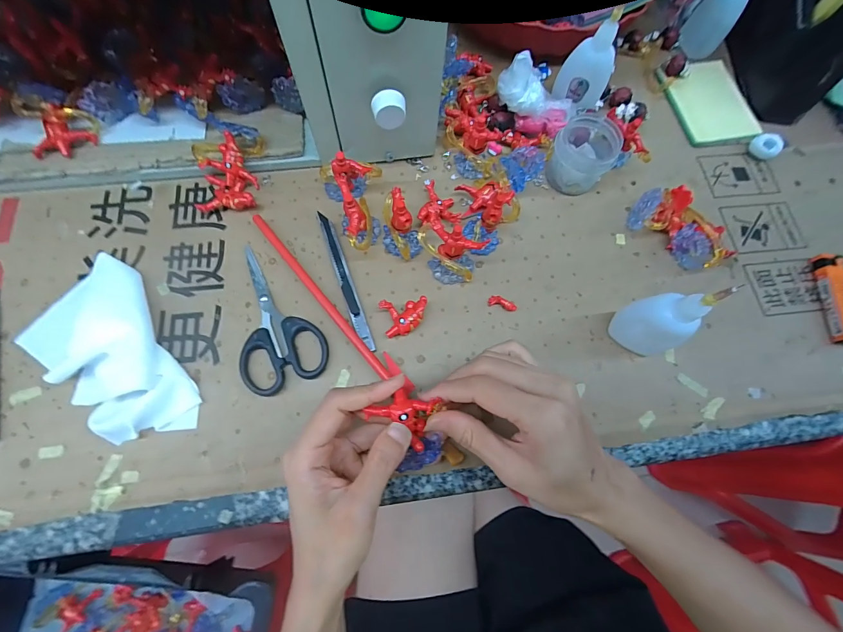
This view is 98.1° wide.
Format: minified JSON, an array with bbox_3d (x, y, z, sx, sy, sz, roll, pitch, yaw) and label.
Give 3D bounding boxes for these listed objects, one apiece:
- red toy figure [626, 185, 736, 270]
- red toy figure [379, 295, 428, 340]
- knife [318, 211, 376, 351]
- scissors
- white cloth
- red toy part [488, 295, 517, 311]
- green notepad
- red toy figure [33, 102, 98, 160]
[{"bbox_3d":[0.230,-0.078,0.322,0.065,0.030,0.083,-30,76,-11],"label":"red toy figure"},{"bbox_3d":[-0.014,0.001,0.296,0.036,0.016,0.029,-3,72,-3],"label":"red toy figure"},{"bbox_3d":[-0.064,-0.031,0.309,0.010,0.007,0.129,-19,74,-8],"label":"knife"},{"bbox_3d":[-0.122,0.000,0.296,0.064,0.009,0.121,-22,74,-9],"label":"scissors"},{"bbox_3d":[-0.230,0.027,0.278,0.154,0.020,0.088,39,75,10],"label":"white cloth"},{"bbox_3d":[0.069,-0.011,0.308,0.024,0.006,0.010,17,72,3],"label":"red toy part"},{"bbox_3d":[0.302,-0.227,0.385,0.078,0.006,0.105,-8,72,-5],"label":"green notepad"},{"bbox_3d":[-0.305,-0.149,0.306,0.028,0.027,0.043,32,74,8],"label":"red toy figure"}]

